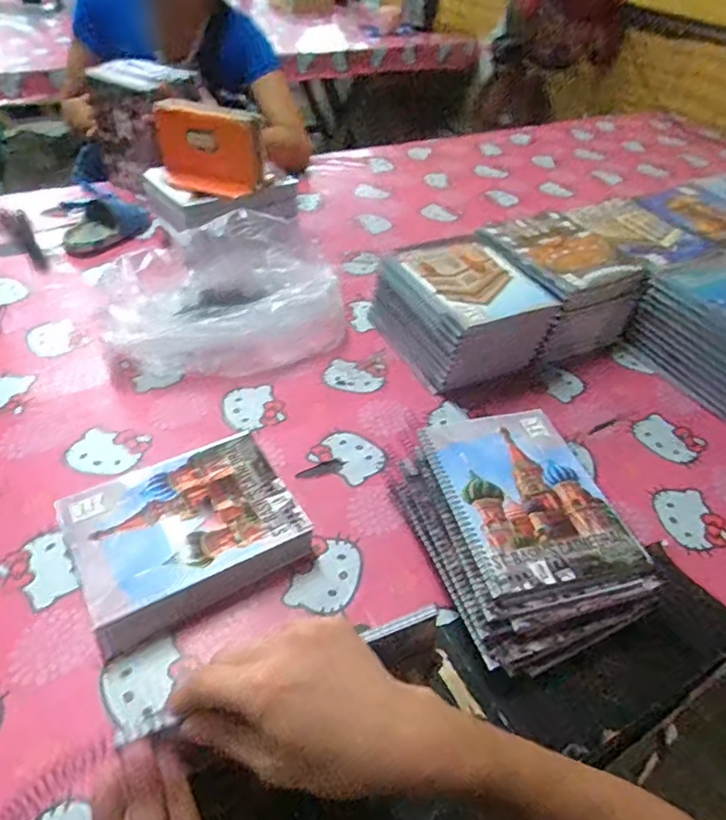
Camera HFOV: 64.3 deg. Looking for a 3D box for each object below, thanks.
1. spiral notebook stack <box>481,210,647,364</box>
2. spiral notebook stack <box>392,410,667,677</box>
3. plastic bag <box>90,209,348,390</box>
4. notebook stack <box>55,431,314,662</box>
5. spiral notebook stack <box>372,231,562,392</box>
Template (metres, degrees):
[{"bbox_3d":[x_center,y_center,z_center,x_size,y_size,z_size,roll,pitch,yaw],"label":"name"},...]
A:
[{"bbox_3d":[0.277,-0.179,0.849,0.181,0.122,0.206,-18,48,-23],"label":"spiral notebook stack"},{"bbox_3d":[0.147,0.115,0.564,0.184,0.073,0.238,-14,47,-19],"label":"spiral notebook stack"},{"bbox_3d":[-0.191,-0.167,0.788,0.299,0.128,0.217,-11,46,-16],"label":"plastic bag"},{"bbox_3d":[-0.167,0.115,0.555,0.200,0.044,0.165,-21,49,-25],"label":"notebook stack"},{"bbox_3d":[0.133,-0.132,0.792,0.167,0.119,0.197,-19,48,-23],"label":"spiral notebook stack"}]

